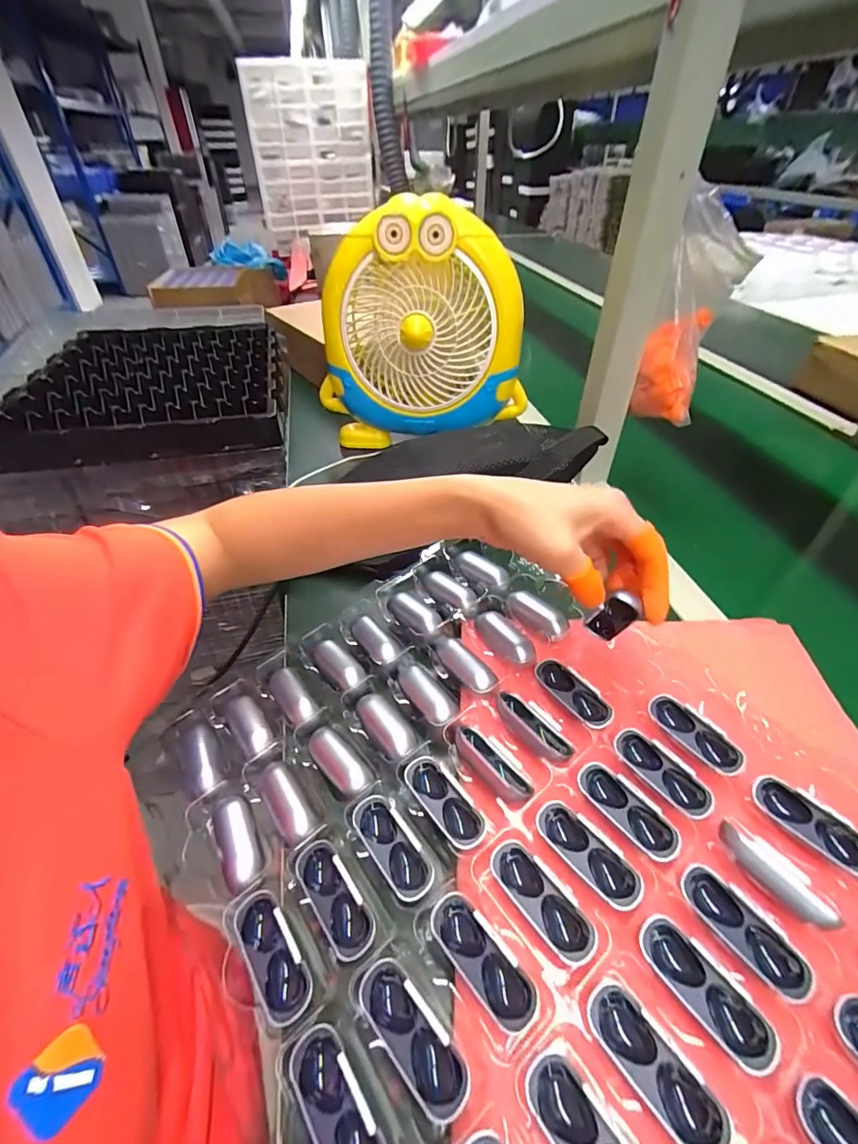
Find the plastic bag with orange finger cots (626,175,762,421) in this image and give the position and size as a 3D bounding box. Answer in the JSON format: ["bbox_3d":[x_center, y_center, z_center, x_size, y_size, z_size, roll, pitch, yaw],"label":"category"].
[{"bbox_3d":[0.252,-0.241,0.450,0.072,0.171,0.098,17,45,18],"label":"plastic bag with orange finger cots"}]

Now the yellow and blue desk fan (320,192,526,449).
[{"bbox_3d":[-0.011,-0.289,0.579,0.254,0.238,0.080,5,43,6],"label":"yellow and blue desk fan"}]

